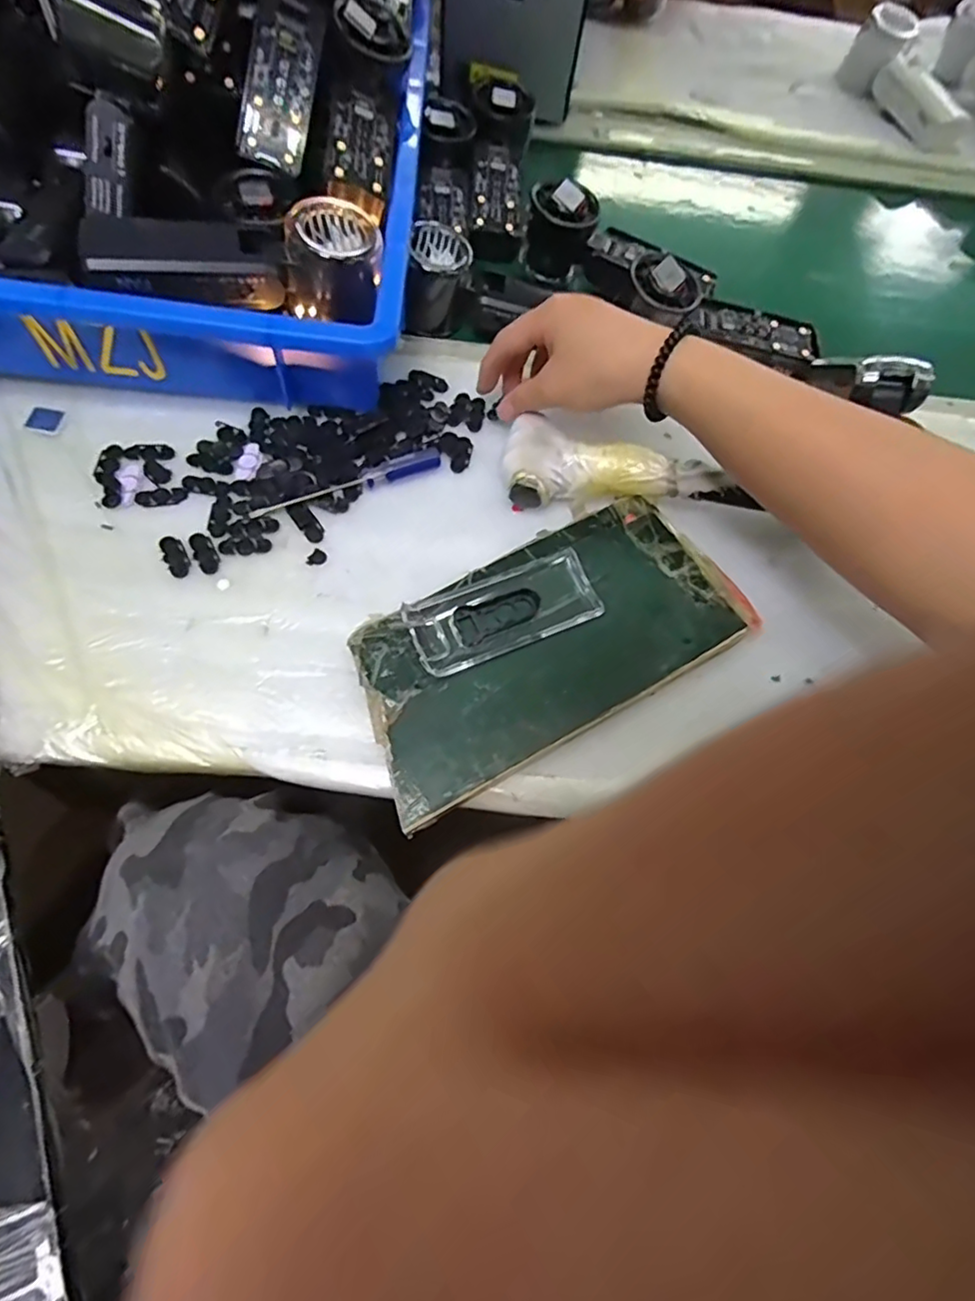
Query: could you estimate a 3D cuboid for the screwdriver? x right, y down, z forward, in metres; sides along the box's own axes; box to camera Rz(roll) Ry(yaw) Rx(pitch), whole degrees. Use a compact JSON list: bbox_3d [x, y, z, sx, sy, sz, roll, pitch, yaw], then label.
[{"bbox_3d":[-0.089,-0.108,0.372,0.124,0.009,0.018,-24,70,-15],"label":"screwdriver"}]

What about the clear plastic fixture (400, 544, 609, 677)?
[{"bbox_3d":[0.010,-0.021,0.321,0.105,0.013,0.043,-21,69,-14],"label":"clear plastic fixture"}]

